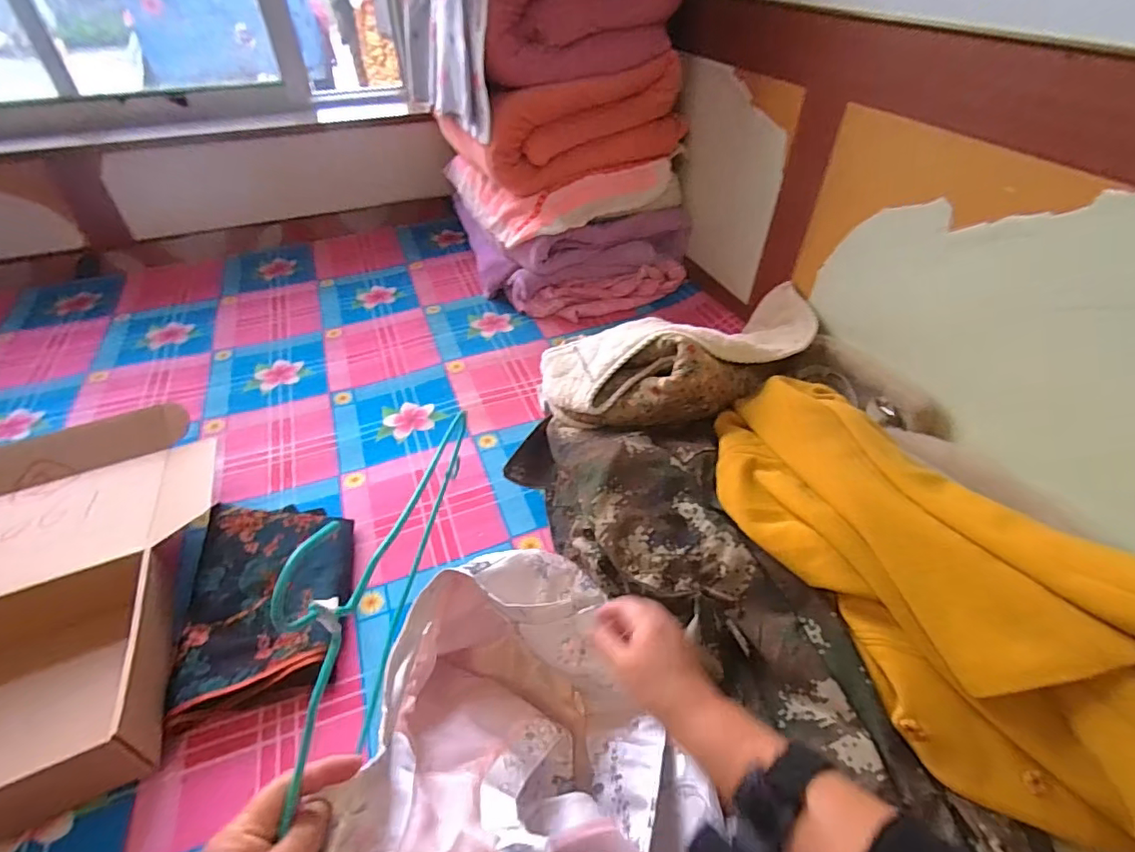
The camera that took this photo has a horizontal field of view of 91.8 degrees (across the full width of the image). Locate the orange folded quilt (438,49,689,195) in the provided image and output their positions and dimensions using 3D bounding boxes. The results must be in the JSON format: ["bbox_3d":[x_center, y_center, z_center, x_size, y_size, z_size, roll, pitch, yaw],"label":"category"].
[{"bbox_3d":[-0.022,-0.707,1.264,0.434,0.211,0.420,-16,43,-21],"label":"orange folded quilt"}]

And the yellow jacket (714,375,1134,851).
[{"bbox_3d":[0.371,0.147,0.587,0.218,0.161,0.605,-17,44,-21],"label":"yellow jacket"}]

